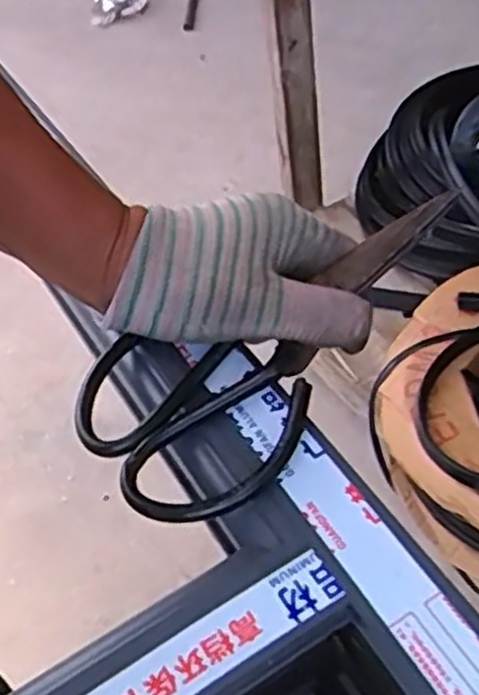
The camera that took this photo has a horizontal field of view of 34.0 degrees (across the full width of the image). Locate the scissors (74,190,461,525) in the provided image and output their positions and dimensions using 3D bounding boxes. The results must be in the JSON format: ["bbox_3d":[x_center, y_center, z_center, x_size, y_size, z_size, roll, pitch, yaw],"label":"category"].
[{"bbox_3d":[0.022,-0.009,0.385,0.216,0.024,0.111,-41,59,-11],"label":"scissors"}]

